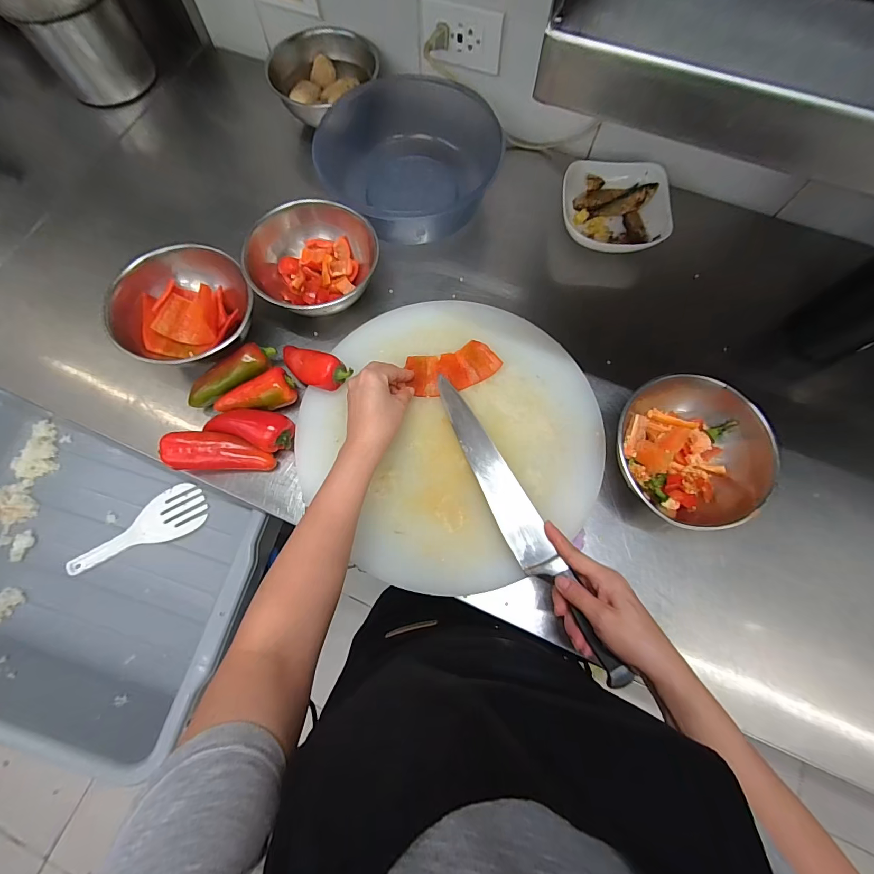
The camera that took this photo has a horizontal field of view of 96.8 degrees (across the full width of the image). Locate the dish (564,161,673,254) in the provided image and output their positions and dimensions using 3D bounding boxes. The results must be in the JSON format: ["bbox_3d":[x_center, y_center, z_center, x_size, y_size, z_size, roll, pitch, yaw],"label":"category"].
[{"bbox_3d":[0.256,-0.338,0.570,0.144,0.044,0.138,6,73,2],"label":"dish"}]

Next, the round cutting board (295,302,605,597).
[{"bbox_3d":[0.015,-0.007,0.476,0.361,0.025,0.356,2,73,1],"label":"round cutting board"}]

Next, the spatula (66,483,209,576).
[{"bbox_3d":[-0.543,0.170,0.707,0.243,0.020,0.089,-25,75,-8],"label":"spatula"}]

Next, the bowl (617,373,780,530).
[{"bbox_3d":[0.278,0.022,0.445,0.159,0.079,0.162,0,73,0],"label":"bowl"}]

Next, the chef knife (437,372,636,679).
[{"bbox_3d":[0.082,0.082,0.425,0.039,0.021,0.355,-25,67,-7],"label":"chef knife"}]

